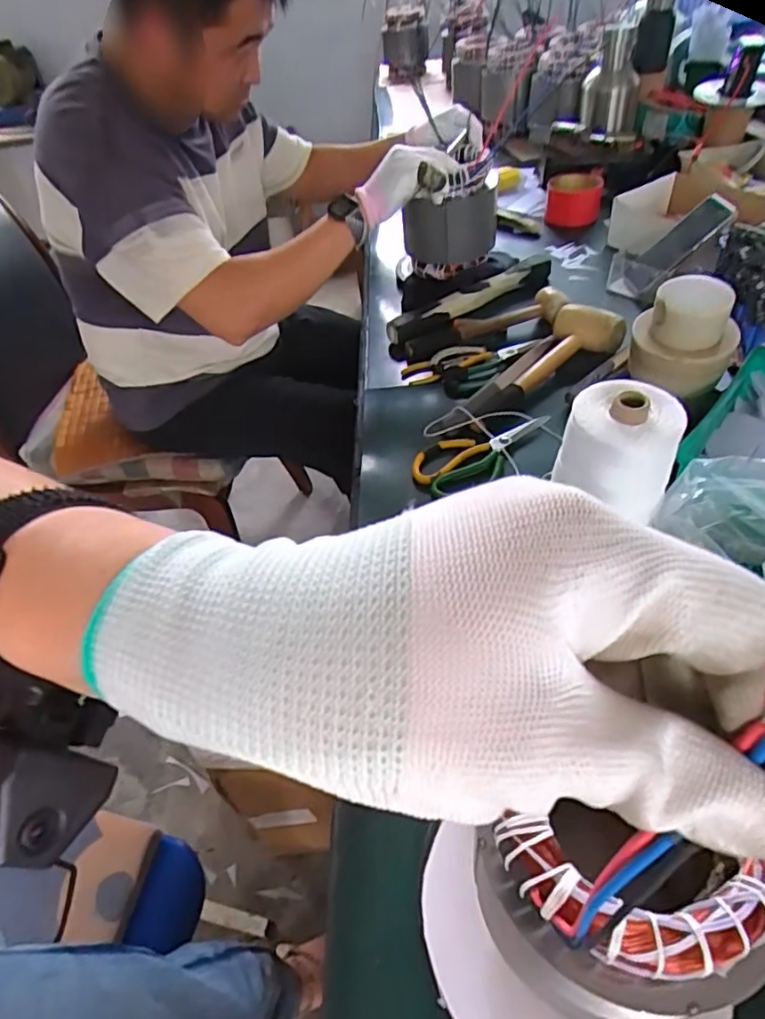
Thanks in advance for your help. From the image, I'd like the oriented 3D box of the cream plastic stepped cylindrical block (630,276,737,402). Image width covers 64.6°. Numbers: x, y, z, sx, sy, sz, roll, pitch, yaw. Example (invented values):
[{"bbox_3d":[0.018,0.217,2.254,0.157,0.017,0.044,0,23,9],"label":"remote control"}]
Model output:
[{"bbox_3d":[0.341,-0.195,0.687,0.108,0.112,0.086,6,47,12],"label":"cream plastic stepped cylindrical block"}]

